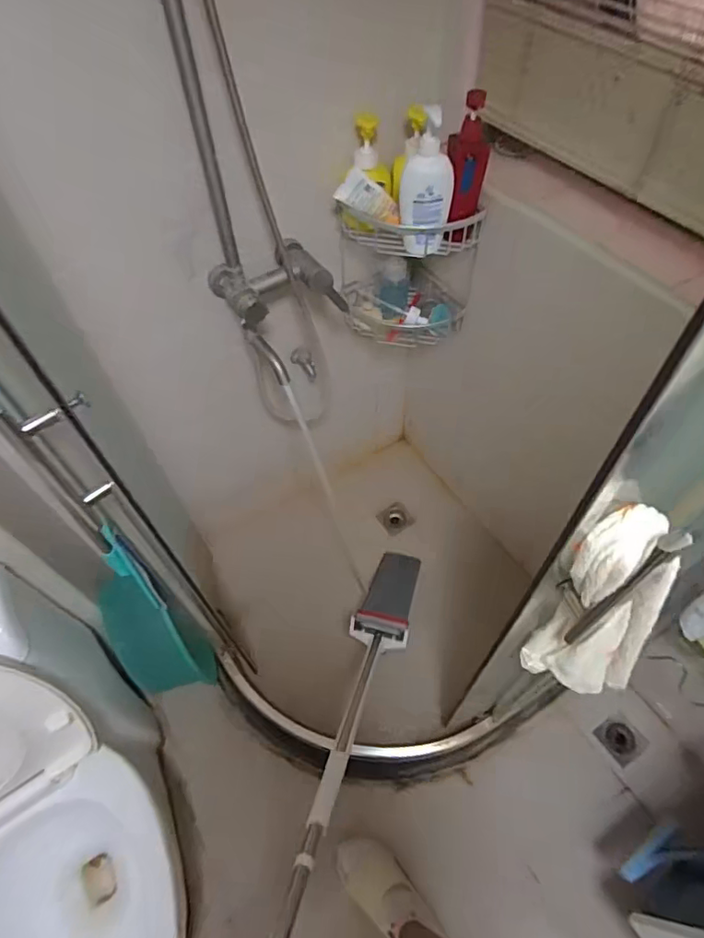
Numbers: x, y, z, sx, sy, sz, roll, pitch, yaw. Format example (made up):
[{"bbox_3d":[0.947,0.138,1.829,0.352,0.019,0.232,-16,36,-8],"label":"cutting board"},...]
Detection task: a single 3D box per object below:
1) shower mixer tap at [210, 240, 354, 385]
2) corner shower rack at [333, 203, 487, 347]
[{"bbox_3d":[-0.138,-0.328,1.054,0.202,0.168,0.206,-32,60,-18],"label":"shower mixer tap"},{"bbox_3d":[0.118,-0.447,1.183,0.265,0.294,0.224,-12,56,-6],"label":"corner shower rack"}]

